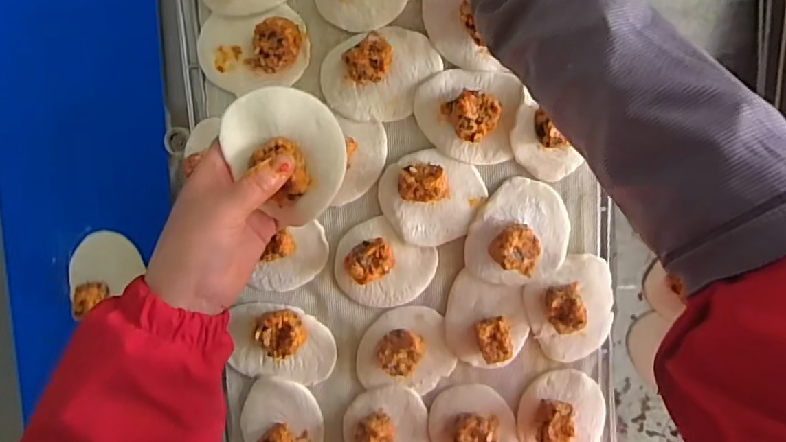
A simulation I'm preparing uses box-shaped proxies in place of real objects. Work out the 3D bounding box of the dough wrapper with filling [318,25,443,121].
[{"bbox_3d":[-0.011,-0.135,0.480,0.110,0.031,0.081,-8,97,4],"label":"dough wrapper with filling"}]

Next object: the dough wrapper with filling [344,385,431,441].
[{"bbox_3d":[-0.006,0.221,0.529,0.085,0.027,0.100,-8,97,4],"label":"dough wrapper with filling"}]

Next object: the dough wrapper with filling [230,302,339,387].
[{"bbox_3d":[-0.112,0.127,0.522,0.103,0.023,0.077,8,98,2],"label":"dough wrapper with filling"}]

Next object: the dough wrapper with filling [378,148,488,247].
[{"bbox_3d":[0.034,-0.021,0.494,0.095,0.028,0.088,0,98,3],"label":"dough wrapper with filling"}]

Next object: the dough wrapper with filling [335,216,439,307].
[{"bbox_3d":[-0.012,0.047,0.506,0.092,0.031,0.083,33,98,-2],"label":"dough wrapper with filling"}]

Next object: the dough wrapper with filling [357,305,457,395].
[{"bbox_3d":[0.014,0.131,0.516,0.094,0.023,0.087,8,98,2],"label":"dough wrapper with filling"}]

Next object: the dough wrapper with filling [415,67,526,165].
[{"bbox_3d":[0.069,-0.098,0.482,0.094,0.027,0.084,5,98,2],"label":"dough wrapper with filling"}]

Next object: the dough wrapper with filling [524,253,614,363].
[{"bbox_3d":[0.176,0.088,0.502,0.083,0.032,0.104,-9,97,4],"label":"dough wrapper with filling"}]

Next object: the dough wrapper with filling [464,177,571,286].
[{"bbox_3d":[0.123,0.014,0.494,0.091,0.029,0.102,18,98,0],"label":"dough wrapper with filling"}]

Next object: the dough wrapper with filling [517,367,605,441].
[{"bbox_3d":[0.172,0.204,0.519,0.087,0.034,0.103,-15,97,5],"label":"dough wrapper with filling"}]

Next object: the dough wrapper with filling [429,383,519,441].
[{"bbox_3d":[0.083,0.220,0.526,0.083,0.028,0.104,-14,97,4],"label":"dough wrapper with filling"}]

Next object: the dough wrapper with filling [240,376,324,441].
[{"bbox_3d":[-0.116,0.217,0.531,0.083,0.028,0.104,7,98,2],"label":"dough wrapper with filling"}]

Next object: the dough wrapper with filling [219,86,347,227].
[{"bbox_3d":[-0.074,-0.050,0.367,0.074,0.023,0.095,-37,95,7],"label":"dough wrapper with filling"}]

